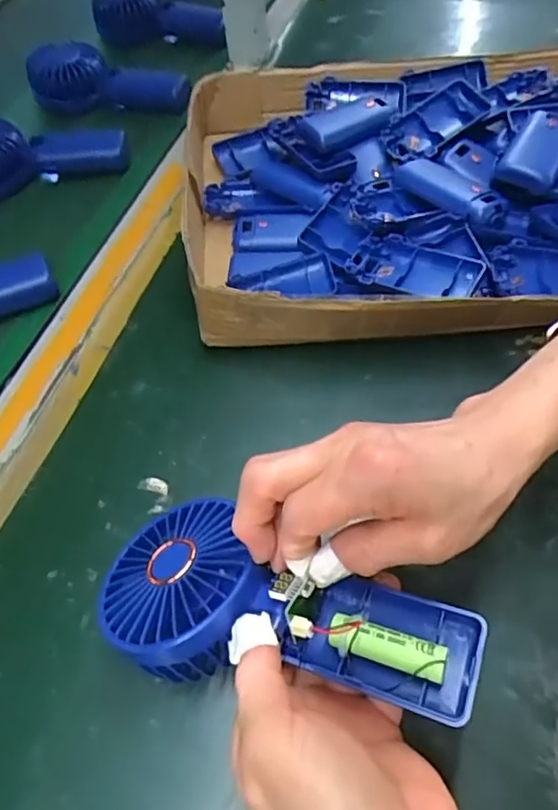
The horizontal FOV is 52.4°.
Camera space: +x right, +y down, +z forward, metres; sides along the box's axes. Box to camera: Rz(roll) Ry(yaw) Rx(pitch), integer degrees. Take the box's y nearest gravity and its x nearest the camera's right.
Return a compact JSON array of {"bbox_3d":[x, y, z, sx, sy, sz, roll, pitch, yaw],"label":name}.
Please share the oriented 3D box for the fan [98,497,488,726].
[{"bbox_3d":[-0.004,0.088,0.257,0.178,0.031,0.081,9,57,21],"label":"fan"}]

